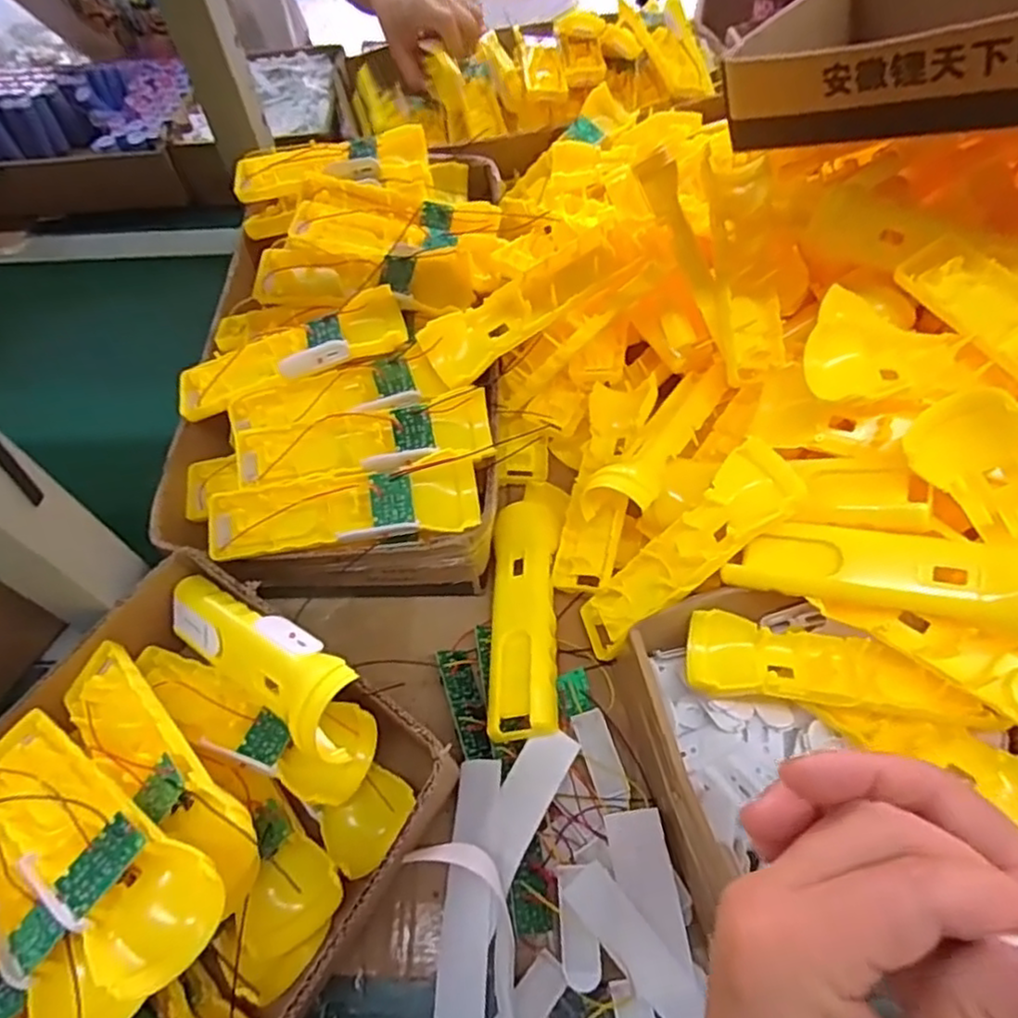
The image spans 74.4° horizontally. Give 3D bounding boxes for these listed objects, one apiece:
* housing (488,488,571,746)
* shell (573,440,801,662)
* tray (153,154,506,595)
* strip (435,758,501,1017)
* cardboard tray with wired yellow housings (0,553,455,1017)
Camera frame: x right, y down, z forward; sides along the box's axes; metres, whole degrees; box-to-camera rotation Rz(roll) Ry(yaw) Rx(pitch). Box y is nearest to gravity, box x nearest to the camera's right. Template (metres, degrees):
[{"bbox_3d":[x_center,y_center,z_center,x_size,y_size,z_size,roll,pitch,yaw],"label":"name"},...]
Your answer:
[{"bbox_3d":[0.011,0.055,0.445,0.049,0.027,0.188,3,58,5],"label":"housing"},{"bbox_3d":[0.107,0.030,0.419,0.165,0.031,0.046,-47,58,23],"label":"shell"},{"bbox_3d":[-0.122,-0.109,0.503,0.224,0.099,0.350,0,58,3],"label":"tray"},{"bbox_3d":[-0.021,0.211,0.369,0.031,0.007,0.134,-9,67,30],"label":"strip"},{"bbox_3d":[-0.226,0.232,0.318,0.222,0.134,0.404,29,64,19],"label":"cardboard tray with wired yellow housings"}]

